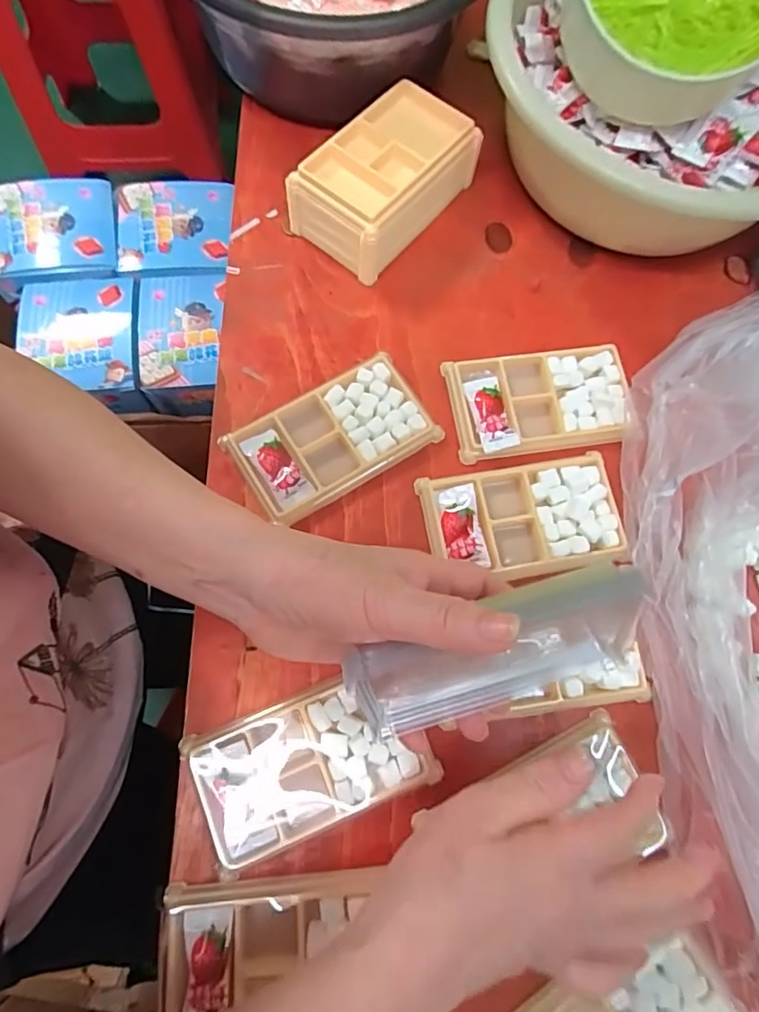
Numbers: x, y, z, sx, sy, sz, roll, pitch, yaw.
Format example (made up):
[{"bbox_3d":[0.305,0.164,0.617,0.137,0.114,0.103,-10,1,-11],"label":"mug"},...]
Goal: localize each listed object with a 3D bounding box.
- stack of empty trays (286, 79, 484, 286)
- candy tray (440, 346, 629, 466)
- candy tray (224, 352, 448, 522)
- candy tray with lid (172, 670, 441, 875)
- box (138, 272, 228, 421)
[{"bbox_3d":[0.003,-0.250,0.403,0.077,0.055,0.135,39,76,7],"label":"stack of empty trays"},{"bbox_3d":[0.118,-0.077,0.380,0.128,0.014,0.075,-8,75,-4],"label":"candy tray"},{"bbox_3d":[-0.032,-0.047,0.368,0.131,0.015,0.072,-30,78,-11],"label":"candy tray"},{"bbox_3d":[-0.043,0.152,0.312,0.134,0.013,0.078,-20,77,-8],"label":"candy tray with lid"},{"bbox_3d":[-0.259,-0.217,0.708,0.121,0.059,0.187,-2,75,-4],"label":"box"}]

